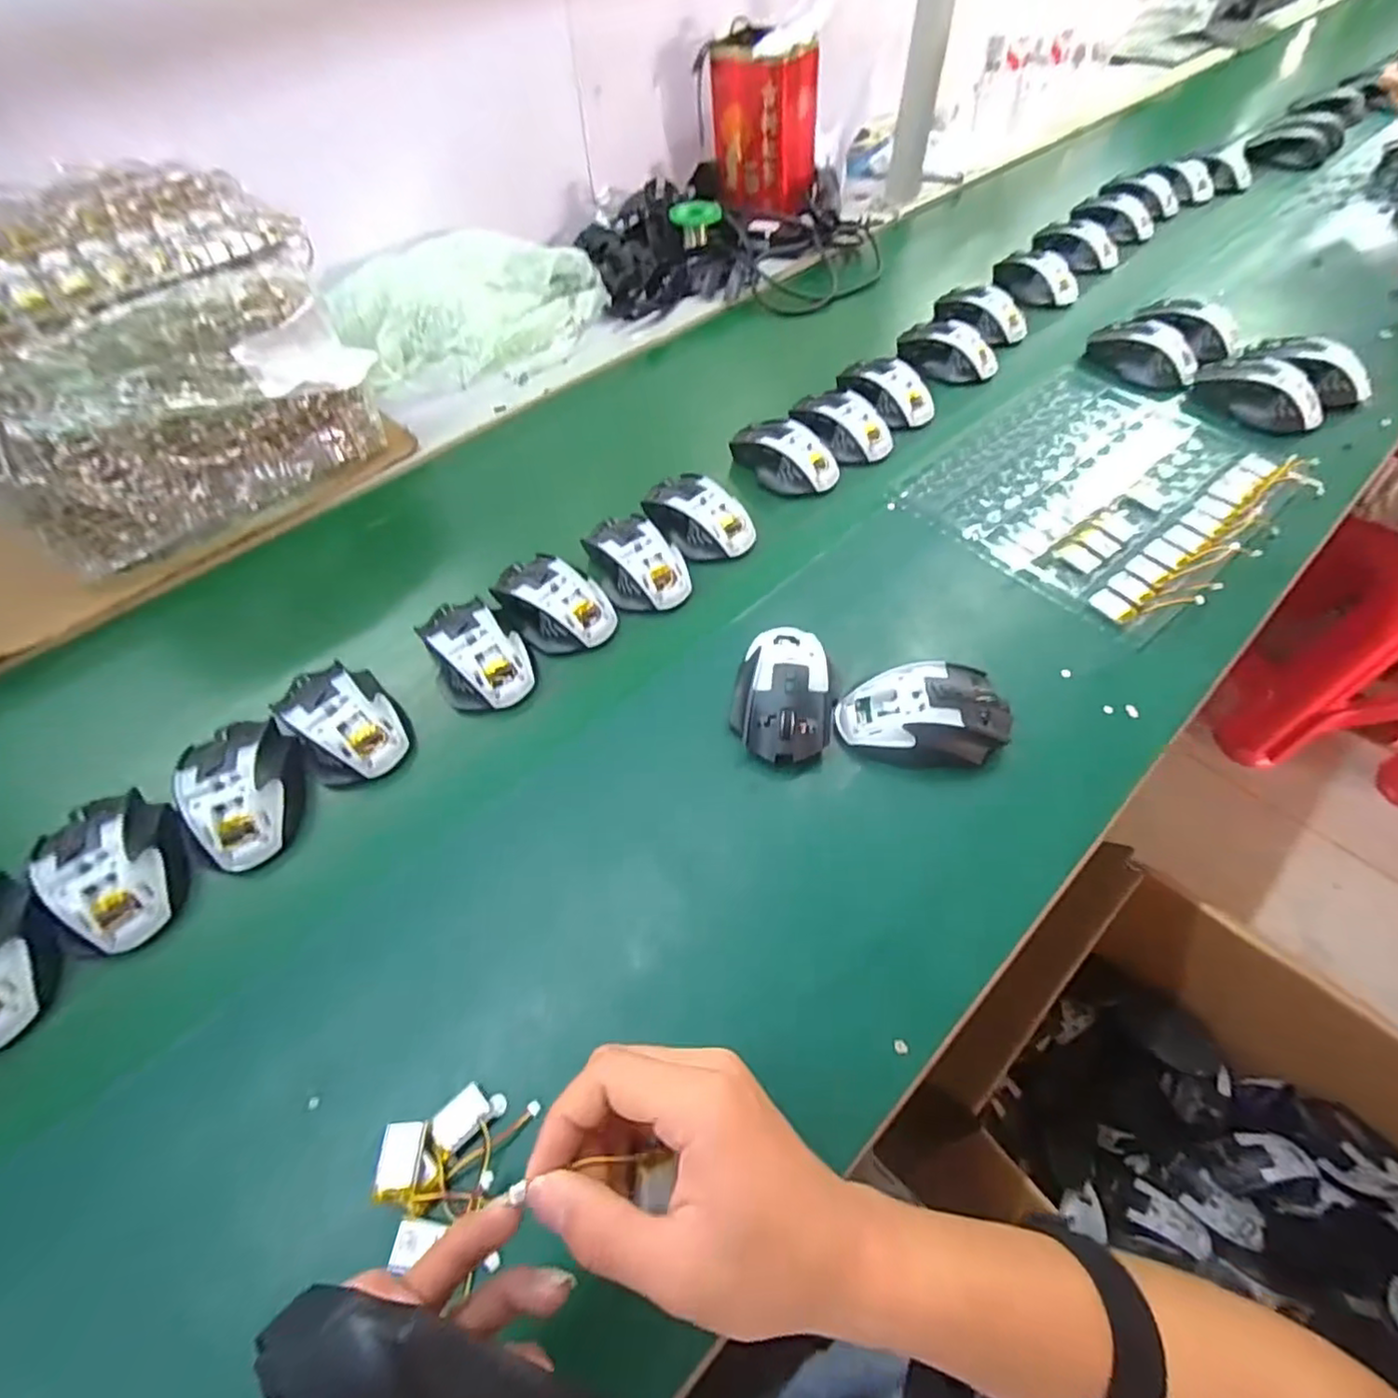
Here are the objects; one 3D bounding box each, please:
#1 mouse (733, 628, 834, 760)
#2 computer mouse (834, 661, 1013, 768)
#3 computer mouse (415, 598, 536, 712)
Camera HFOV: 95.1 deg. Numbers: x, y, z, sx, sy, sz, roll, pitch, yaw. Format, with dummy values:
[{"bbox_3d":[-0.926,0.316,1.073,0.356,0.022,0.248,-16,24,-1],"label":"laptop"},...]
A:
[{"bbox_3d":[0.061,-0.007,0.467,0.067,0.047,0.112,7,58,4],"label":"mouse"},{"bbox_3d":[0.157,0.015,0.450,0.114,0.049,0.069,-1,57,0],"label":"computer mouse"},{"bbox_3d":[-0.175,-0.039,0.502,0.069,0.033,0.096,-29,62,-17],"label":"computer mouse"}]

